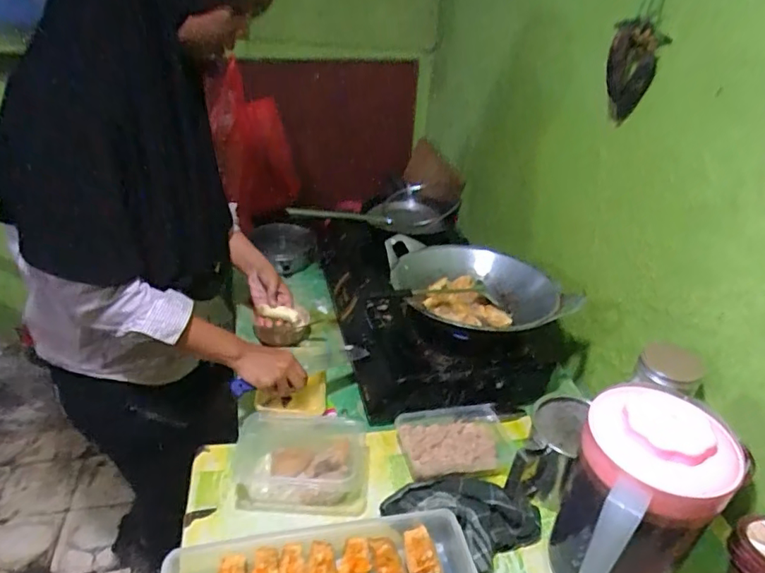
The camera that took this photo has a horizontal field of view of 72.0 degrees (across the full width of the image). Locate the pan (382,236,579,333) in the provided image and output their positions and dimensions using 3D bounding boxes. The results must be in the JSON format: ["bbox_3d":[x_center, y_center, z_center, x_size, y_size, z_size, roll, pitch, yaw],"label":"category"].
[{"bbox_3d":[0.178,0.006,1.023,0.369,0.092,0.267,11,32,9],"label":"pan"}]

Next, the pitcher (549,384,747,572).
[{"bbox_3d":[0.275,0.261,0.596,0.147,0.254,0.159,24,36,27],"label":"pitcher"}]

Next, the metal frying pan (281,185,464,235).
[{"bbox_3d":[-0.015,-0.204,1.374,0.408,0.051,0.208,-11,35,-25],"label":"metal frying pan"}]

